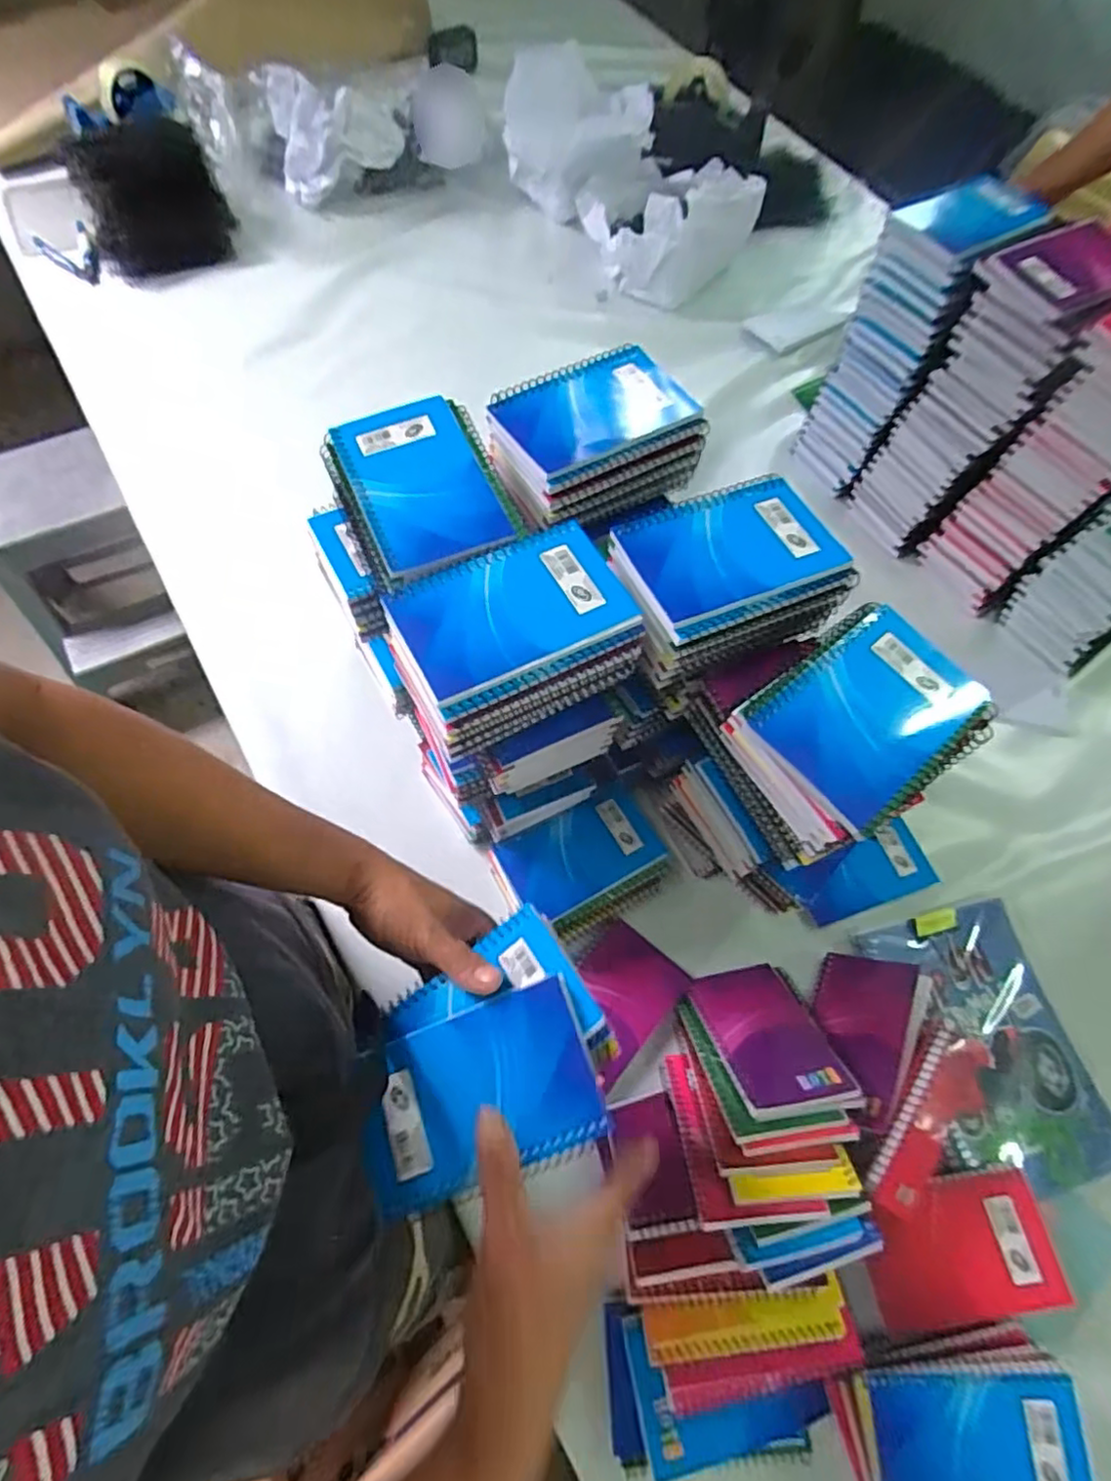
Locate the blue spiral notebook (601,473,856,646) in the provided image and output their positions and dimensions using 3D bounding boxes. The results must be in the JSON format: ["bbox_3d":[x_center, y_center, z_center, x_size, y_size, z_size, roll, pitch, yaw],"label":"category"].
[{"bbox_3d":[0.109,-0.120,0.407,0.134,0.014,0.087,-22,69,-11],"label":"blue spiral notebook"}]

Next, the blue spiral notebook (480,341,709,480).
[{"bbox_3d":[0.027,-0.232,0.451,0.128,0.012,0.090,-30,69,-12],"label":"blue spiral notebook"}]

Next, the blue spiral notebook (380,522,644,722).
[{"bbox_3d":[-0.026,-0.076,0.380,0.130,0.014,0.083,-26,70,-13],"label":"blue spiral notebook"}]

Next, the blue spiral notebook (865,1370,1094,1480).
[{"bbox_3d":[0.271,0.456,0.411,0.129,0.018,0.088,-2,66,-3],"label":"blue spiral notebook"}]

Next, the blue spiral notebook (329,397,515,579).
[{"bbox_3d":[-0.087,-0.163,0.415,0.080,0.012,0.131,-23,69,-11],"label":"blue spiral notebook"}]

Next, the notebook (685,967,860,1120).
[{"bbox_3d":[0.162,0.229,0.507,0.083,0.130,0.008,-7,111,-9],"label":"notebook"}]

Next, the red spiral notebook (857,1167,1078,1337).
[{"bbox_3d":[0.290,0.370,0.472,0.126,0.008,0.083,-15,64,7],"label":"red spiral notebook"}]

